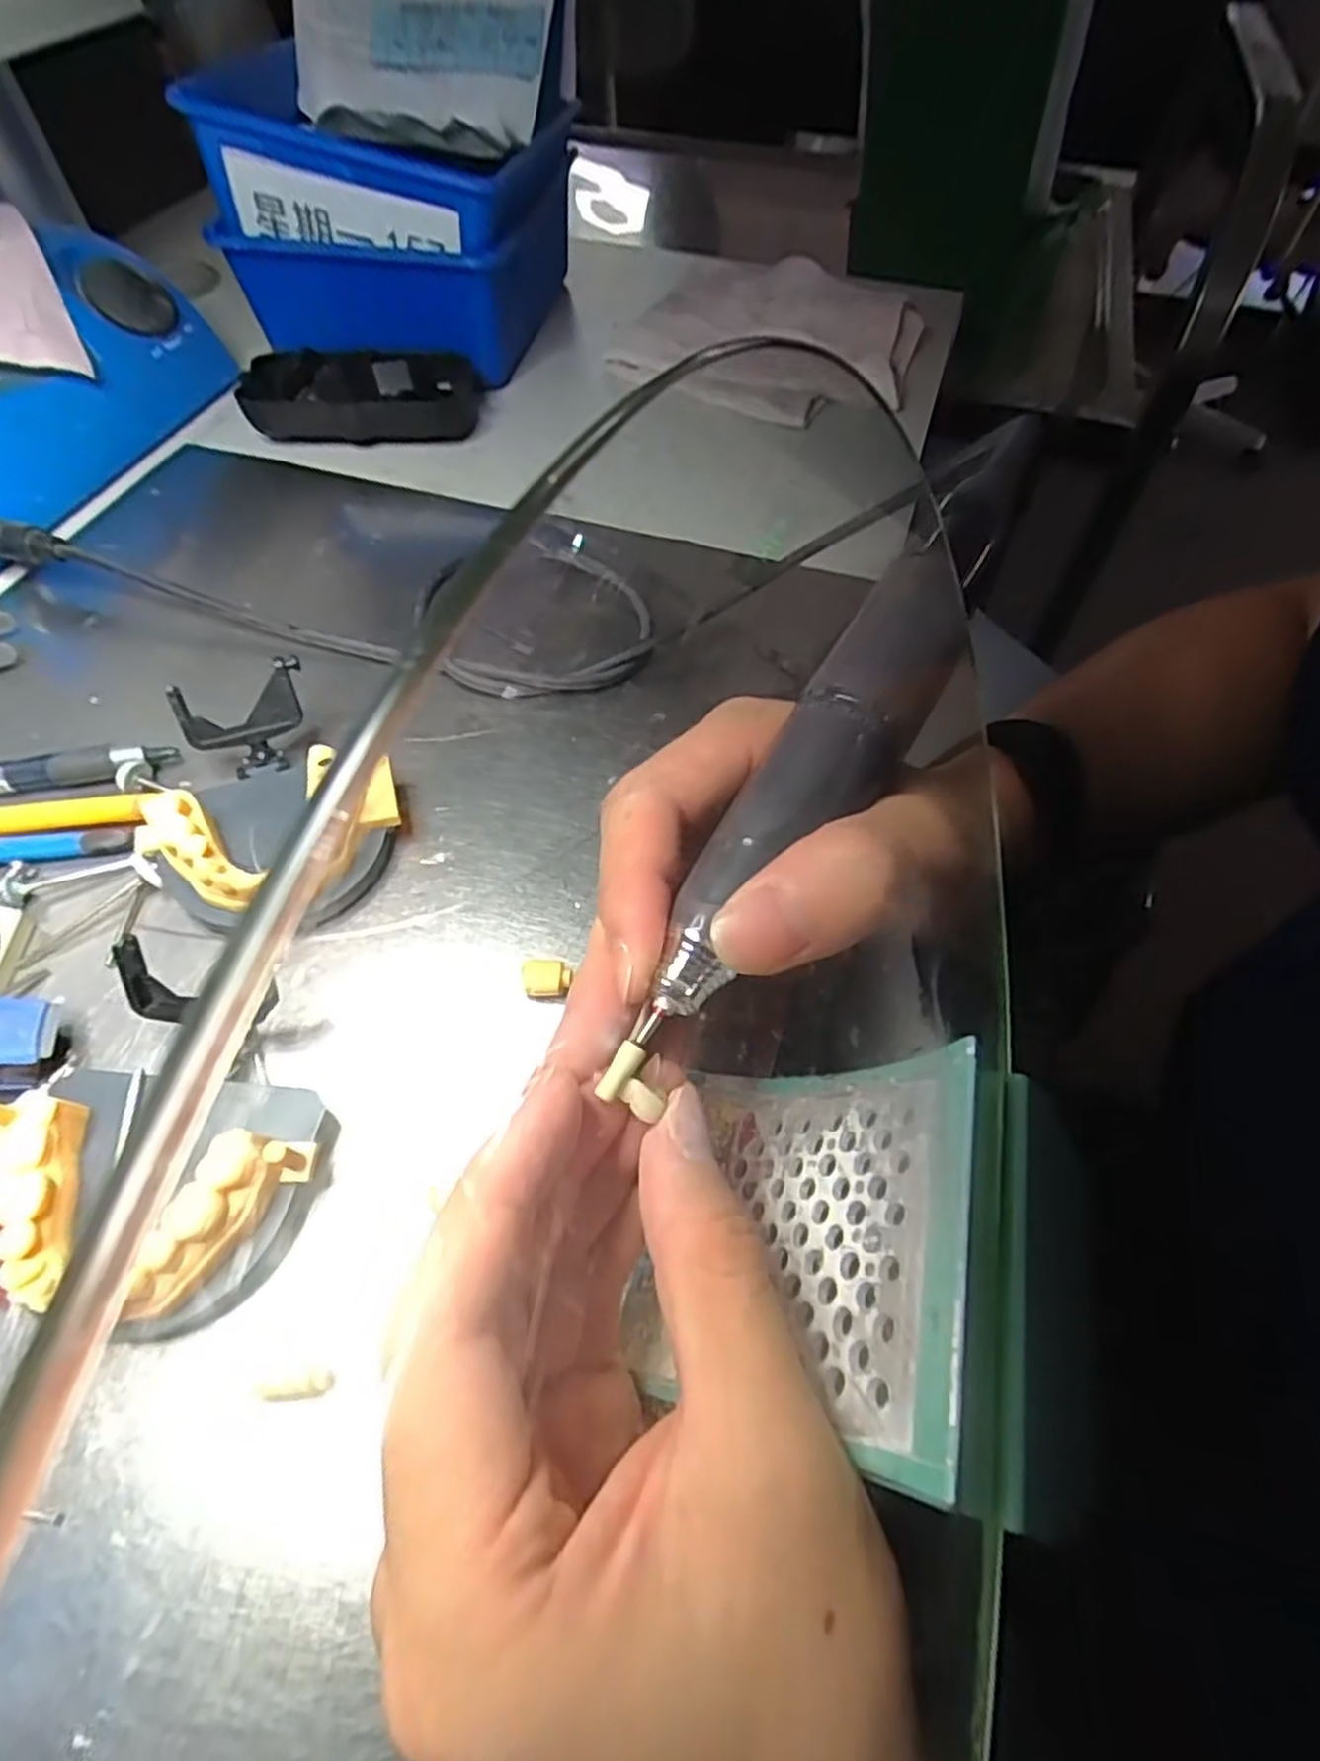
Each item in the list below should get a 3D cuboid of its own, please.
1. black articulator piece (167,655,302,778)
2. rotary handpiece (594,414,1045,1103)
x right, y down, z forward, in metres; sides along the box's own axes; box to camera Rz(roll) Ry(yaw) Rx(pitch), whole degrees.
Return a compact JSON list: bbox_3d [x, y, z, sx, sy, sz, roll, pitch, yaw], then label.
[{"bbox_3d":[-0.140,-0.054,0.268,0.043,0.027,0.033,-29,63,-16],"label":"black articulator piece"},{"bbox_3d":[0.038,-0.029,0.168,0.020,0.024,0.172,30,75,17],"label":"rotary handpiece"}]

